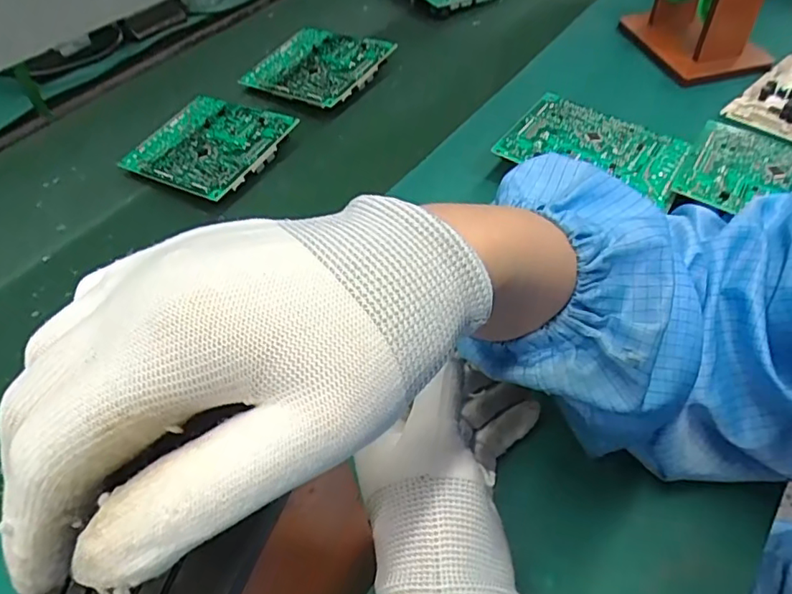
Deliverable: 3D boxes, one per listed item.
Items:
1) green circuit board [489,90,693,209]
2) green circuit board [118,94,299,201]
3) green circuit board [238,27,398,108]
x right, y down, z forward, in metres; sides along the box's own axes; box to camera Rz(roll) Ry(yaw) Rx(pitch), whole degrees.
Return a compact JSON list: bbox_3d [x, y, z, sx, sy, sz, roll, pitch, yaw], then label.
[{"bbox_3d":[0.167,-0.125,0.476,0.139,0.016,0.103,25,56,25],"label":"green circuit board"},{"bbox_3d":[-0.185,-0.147,0.554,0.138,0.033,0.115,23,55,23],"label":"green circuit board"},{"bbox_3d":[-0.090,-0.258,0.638,0.149,0.013,0.115,22,63,29],"label":"green circuit board"}]

